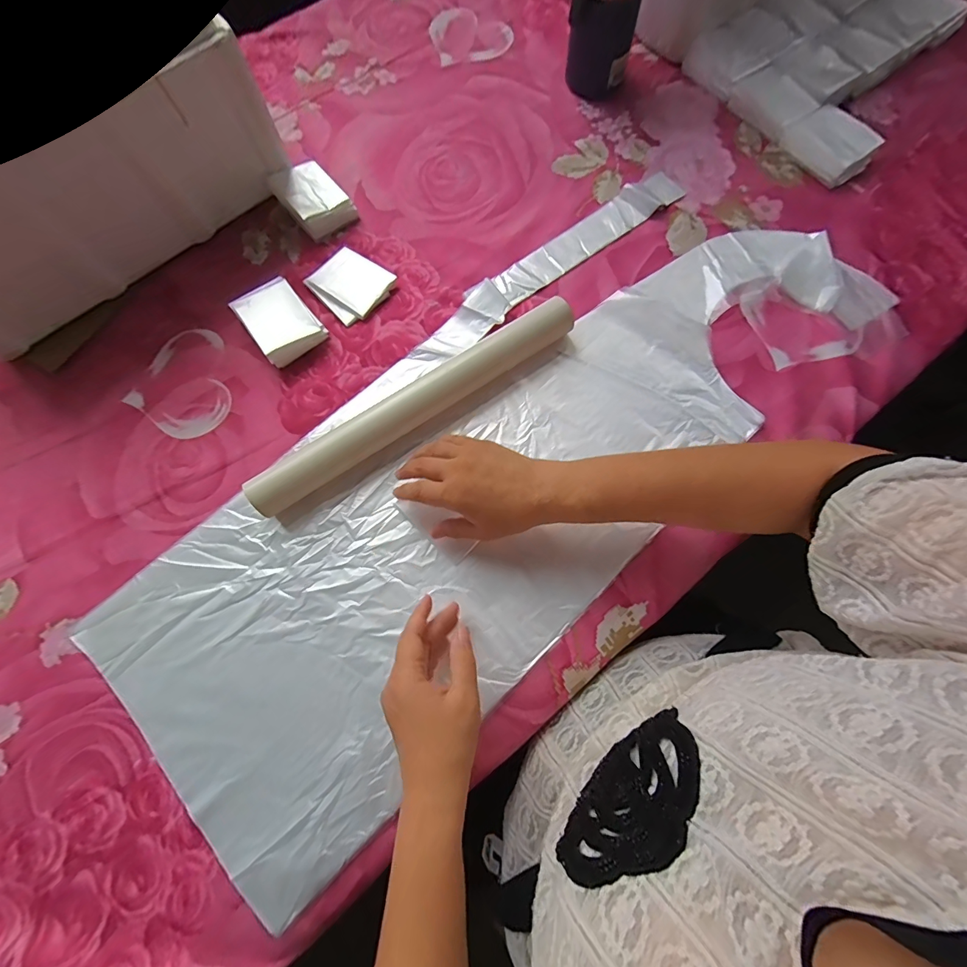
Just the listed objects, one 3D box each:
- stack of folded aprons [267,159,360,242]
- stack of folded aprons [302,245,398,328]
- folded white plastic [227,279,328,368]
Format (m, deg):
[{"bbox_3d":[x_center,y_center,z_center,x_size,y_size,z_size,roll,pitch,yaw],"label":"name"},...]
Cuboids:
[{"bbox_3d":[-0.207,-0.345,0.504,0.065,0.030,0.089,-39,78,-10],"label":"stack of folded aprons"},{"bbox_3d":[-0.152,-0.229,0.477,0.080,0.013,0.076,42,78,11],"label":"stack of folded aprons"},{"bbox_3d":[-0.223,-0.177,0.458,0.066,0.028,0.085,-36,77,-10],"label":"folded white plastic"}]

